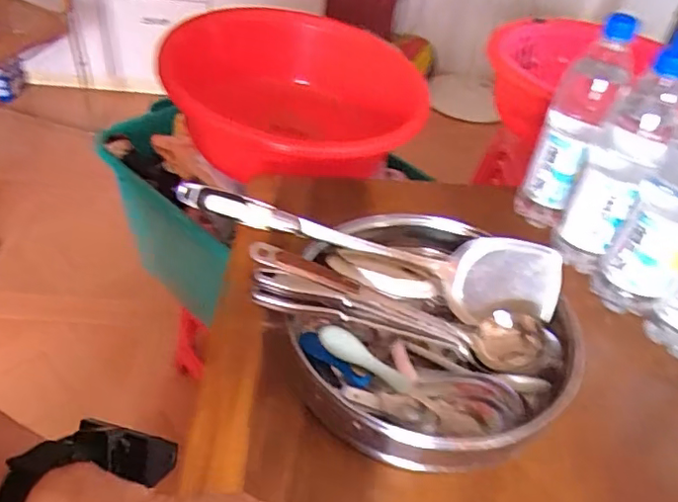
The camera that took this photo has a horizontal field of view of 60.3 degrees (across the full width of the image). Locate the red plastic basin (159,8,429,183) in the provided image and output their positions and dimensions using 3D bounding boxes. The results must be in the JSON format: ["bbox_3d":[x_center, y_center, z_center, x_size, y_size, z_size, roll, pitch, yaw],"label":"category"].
[{"bbox_3d":[-0.055,-0.206,0.911,0.403,0.178,0.389,-4,43,-12],"label":"red plastic basin"}]

